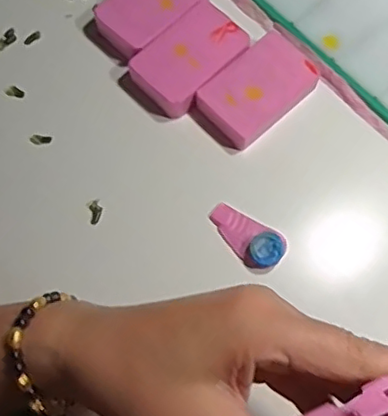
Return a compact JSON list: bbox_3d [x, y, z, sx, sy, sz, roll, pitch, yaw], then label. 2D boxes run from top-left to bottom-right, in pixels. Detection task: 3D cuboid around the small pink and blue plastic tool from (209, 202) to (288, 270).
[{"bbox_3d":[0.030,0.017,0.353,0.049,0.012,0.025,30,75,12],"label":"small pink and blue plastic tool"}]

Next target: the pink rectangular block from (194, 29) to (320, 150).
[{"bbox_3d":[0.040,-0.076,0.374,0.071,0.013,0.046,-43,74,-11],"label":"pink rectangular block"}]

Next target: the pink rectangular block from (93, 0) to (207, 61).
[{"bbox_3d":[-0.029,-0.134,0.399,0.073,0.021,0.051,-41,74,-11],"label":"pink rectangular block"}]

